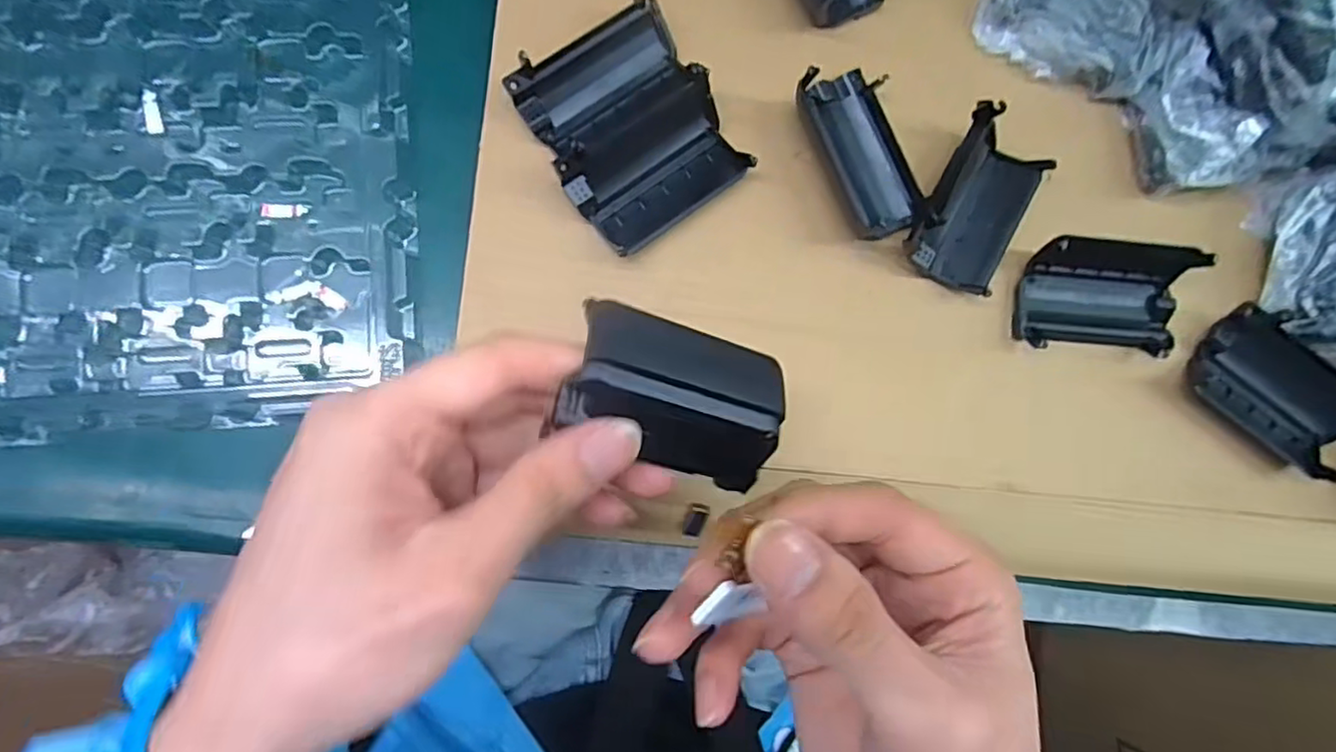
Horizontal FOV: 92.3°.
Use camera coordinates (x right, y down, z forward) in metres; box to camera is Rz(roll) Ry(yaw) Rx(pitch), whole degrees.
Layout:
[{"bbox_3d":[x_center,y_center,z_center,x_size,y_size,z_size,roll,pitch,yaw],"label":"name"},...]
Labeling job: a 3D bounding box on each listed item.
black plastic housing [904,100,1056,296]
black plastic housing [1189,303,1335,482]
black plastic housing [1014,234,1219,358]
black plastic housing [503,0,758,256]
[{"bbox_3d":[0.133,-0.074,0.275,0.044,0.029,0.071,28,80,-1],"label":"black plastic housing"},{"bbox_3d":[0.268,0.006,0.281,0.069,0.023,0.044,37,80,1],"label":"black plastic housing"},{"bbox_3d":[0.191,-0.036,0.280,0.070,0.023,0.047,3,82,-5],"label":"black plastic housing"},{"bbox_3d":[-0.014,-0.102,0.266,0.073,0.021,0.082,-33,86,-9],"label":"black plastic housing"}]

